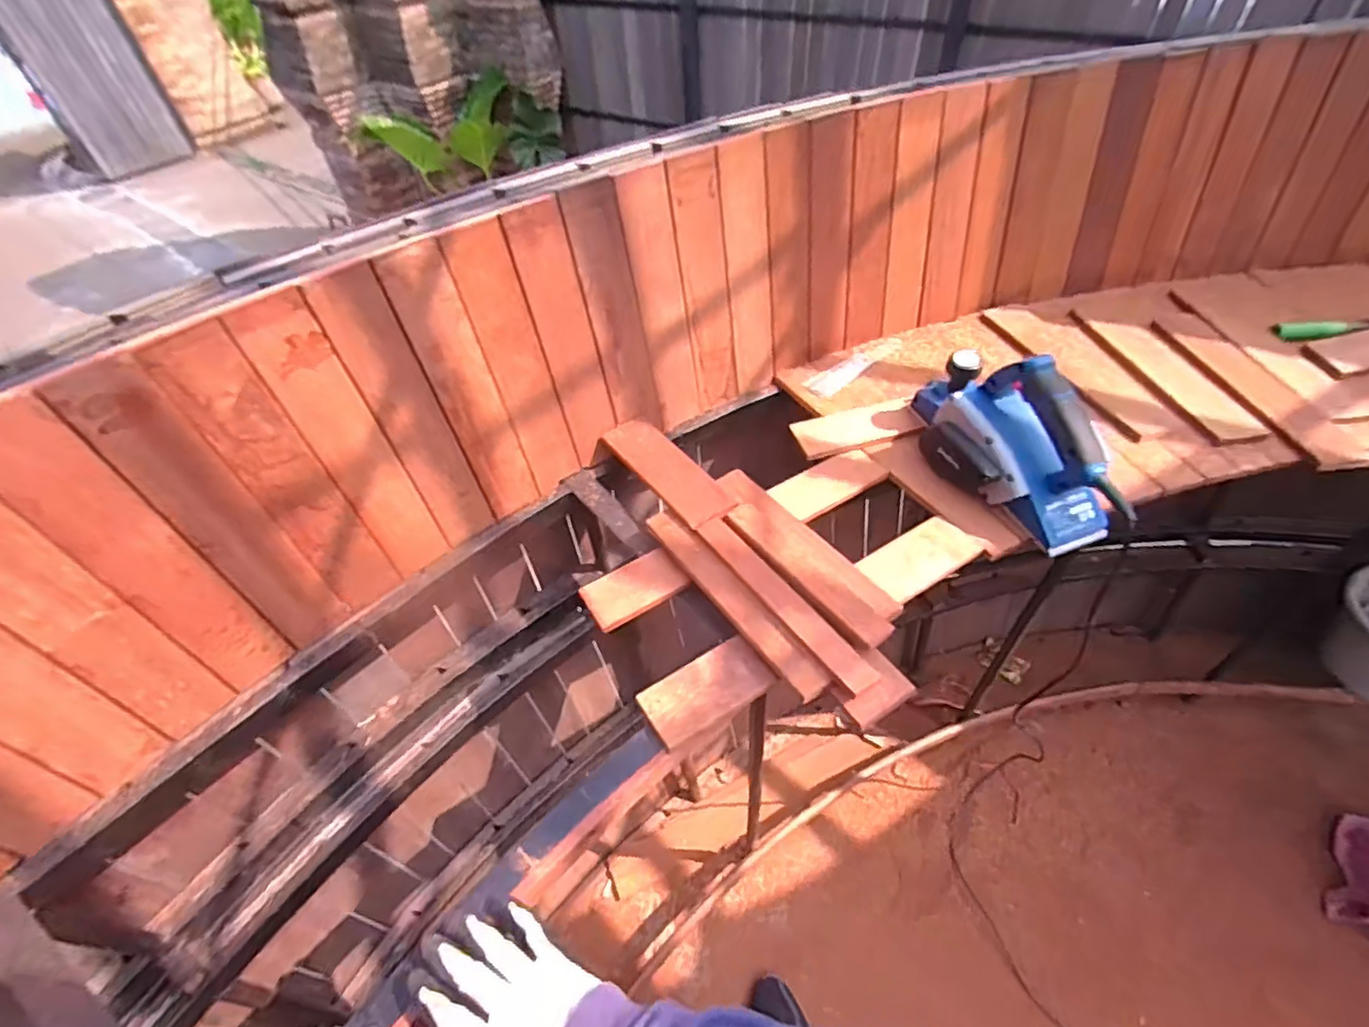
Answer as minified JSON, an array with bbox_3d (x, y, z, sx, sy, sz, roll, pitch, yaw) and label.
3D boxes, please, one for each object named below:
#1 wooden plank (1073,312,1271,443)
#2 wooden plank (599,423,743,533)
[{"bbox_3d":[0.668,-0.207,0.867,0.085,0.024,0.316,-8,48,-2],"label":"wooden plank"},{"bbox_3d":[-0.022,-0.055,0.781,0.071,0.010,0.209,-30,53,-20],"label":"wooden plank"}]

